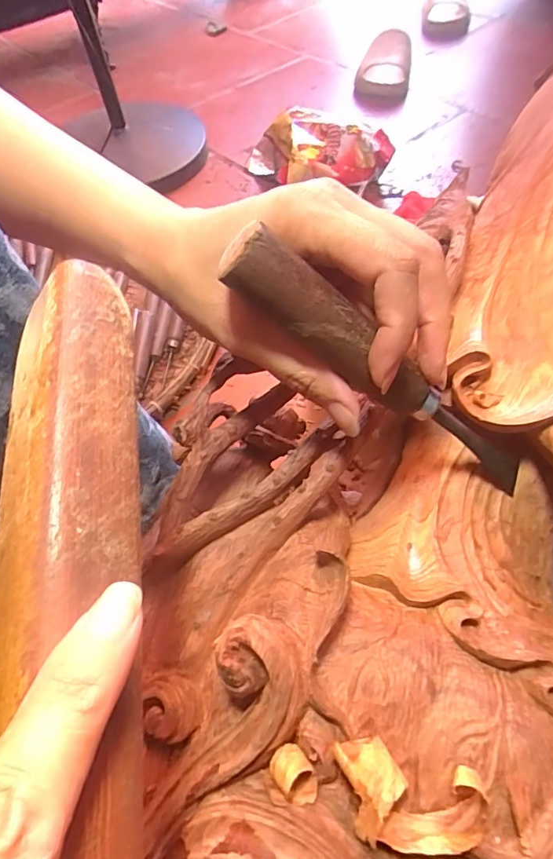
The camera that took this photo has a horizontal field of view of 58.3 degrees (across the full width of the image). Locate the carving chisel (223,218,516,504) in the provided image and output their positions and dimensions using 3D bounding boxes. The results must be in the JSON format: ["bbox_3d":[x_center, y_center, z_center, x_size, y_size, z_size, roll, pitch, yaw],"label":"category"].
[{"bbox_3d":[0.049,-0.018,0.203,0.164,0.023,0.017,32,53,-27],"label":"carving chisel"}]

